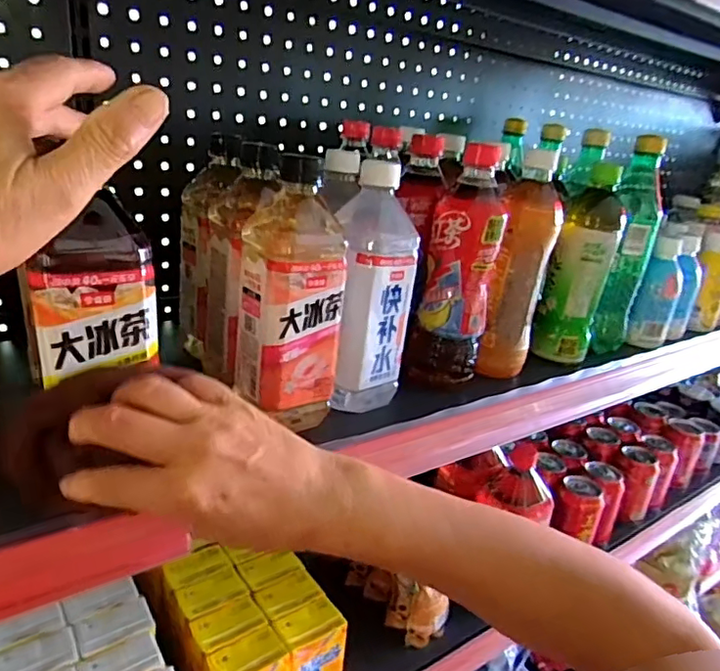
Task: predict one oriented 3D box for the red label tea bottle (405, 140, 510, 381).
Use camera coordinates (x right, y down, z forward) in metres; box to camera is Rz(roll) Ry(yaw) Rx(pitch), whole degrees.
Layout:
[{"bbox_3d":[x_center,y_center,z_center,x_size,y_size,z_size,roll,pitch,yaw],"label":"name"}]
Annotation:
[{"bbox_3d":[0.090,-0.056,0.503,0.066,0.210,0.059,13,23,11],"label":"red label tea bottle"}]

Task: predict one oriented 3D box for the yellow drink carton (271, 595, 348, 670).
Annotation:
[{"bbox_3d":[-0.053,0.330,0.571,0.070,0.101,0.051,-10,28,-37],"label":"yellow drink carton"}]

